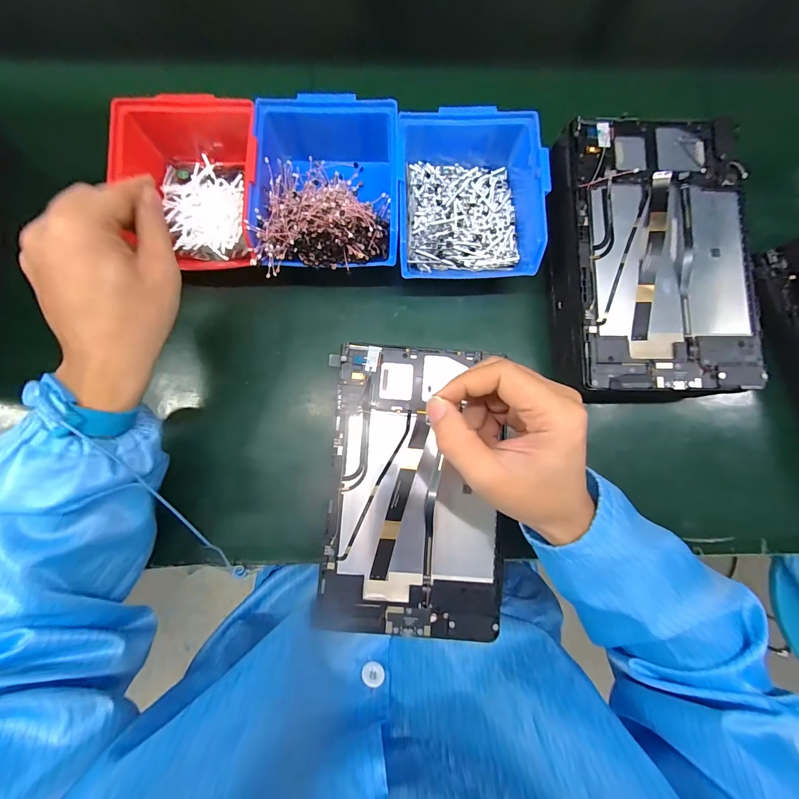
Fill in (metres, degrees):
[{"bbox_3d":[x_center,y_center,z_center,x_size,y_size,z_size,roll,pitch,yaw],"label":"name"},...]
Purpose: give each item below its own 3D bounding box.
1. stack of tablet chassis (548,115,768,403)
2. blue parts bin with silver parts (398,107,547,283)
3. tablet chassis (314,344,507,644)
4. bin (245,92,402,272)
[{"bbox_3d":[0.222,-0.125,0.330,0.163,0.060,0.248,-3,82,-2],"label":"stack of tablet chassis"},{"bbox_3d":[0.063,-0.191,0.335,0.124,0.059,0.160,0,84,1],"label":"blue parts bin with silver parts"},{"bbox_3d":[0.011,0.074,0.314,0.146,0.013,0.239,2,85,0],"label":"tablet chassis"},{"bbox_3d":[-0.061,-0.196,0.332,0.124,0.058,0.172,1,84,1],"label":"bin"}]

